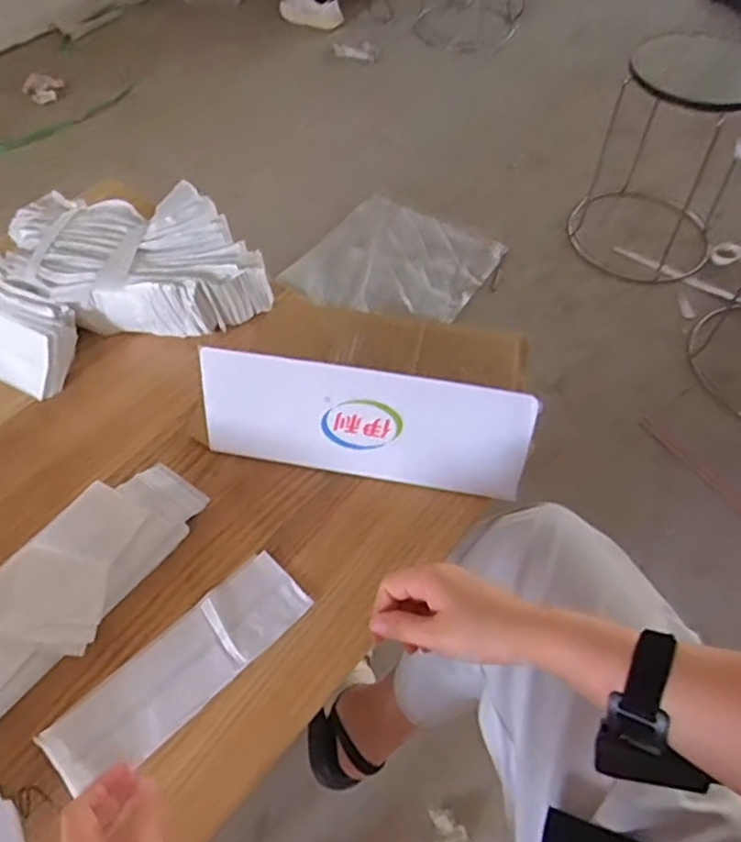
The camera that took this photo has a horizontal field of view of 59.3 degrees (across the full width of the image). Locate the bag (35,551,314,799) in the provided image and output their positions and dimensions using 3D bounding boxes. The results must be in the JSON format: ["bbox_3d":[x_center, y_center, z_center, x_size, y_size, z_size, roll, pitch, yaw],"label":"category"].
[{"bbox_3d":[-0.167,0.220,0.582,0.240,0.012,0.074,-38,72,-24],"label":"bag"}]

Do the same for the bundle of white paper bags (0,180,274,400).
[{"bbox_3d":[-0.366,-0.176,0.802,0.410,0.080,0.264,-24,58,-14],"label":"bundle of white paper bags"}]

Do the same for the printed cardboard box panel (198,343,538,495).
[{"bbox_3d":[-0.008,0.005,0.651,0.322,0.128,0.009,7,37,7],"label":"printed cardboard box panel"}]

